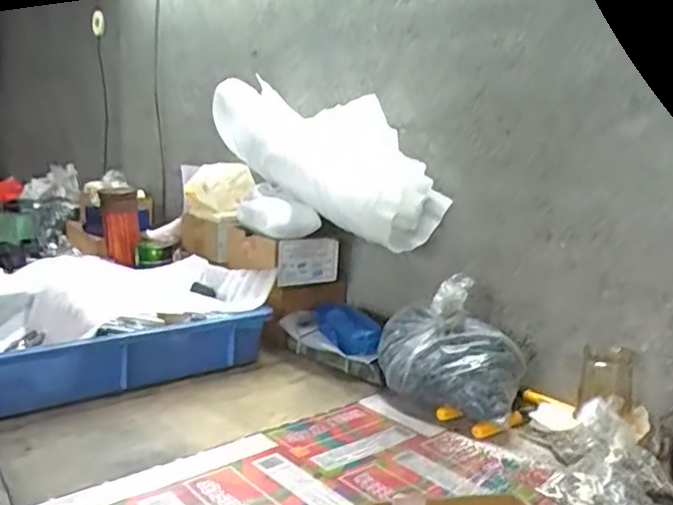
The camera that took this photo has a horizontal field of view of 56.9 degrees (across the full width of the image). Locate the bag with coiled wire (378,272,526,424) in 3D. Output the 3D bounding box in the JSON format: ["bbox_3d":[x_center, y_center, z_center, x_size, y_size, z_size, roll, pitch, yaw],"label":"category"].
[{"bbox_3d":[0.130,0.117,0.739,0.174,0.142,0.109,7,11,26],"label":"bag with coiled wire"}]

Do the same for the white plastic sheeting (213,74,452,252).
[{"bbox_3d":[-0.026,-0.155,0.890,0.404,0.172,0.106,35,28,32],"label":"white plastic sheeting"}]

